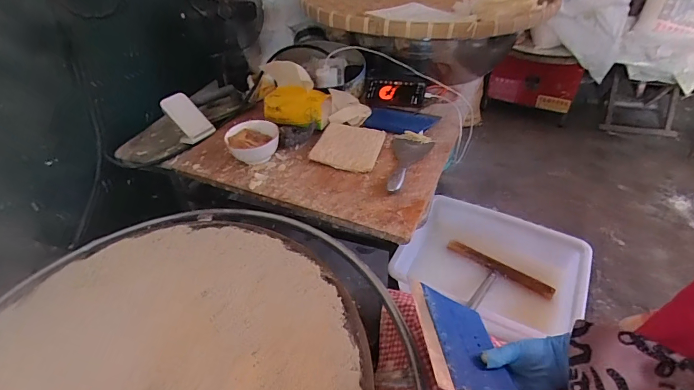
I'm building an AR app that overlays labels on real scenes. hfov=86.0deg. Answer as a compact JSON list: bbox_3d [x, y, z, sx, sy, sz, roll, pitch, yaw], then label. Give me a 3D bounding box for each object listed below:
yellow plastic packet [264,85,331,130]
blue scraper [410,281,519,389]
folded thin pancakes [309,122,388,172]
[{"bbox_3d":[-0.132,-0.223,0.930,0.156,0.095,0.039,10,8,11],"label":"yellow plastic packet"},{"bbox_3d":[0.149,0.189,0.502,0.116,0.008,0.180,21,22,-13],"label":"blue scraper"},{"bbox_3d":[0.004,-0.116,0.883,0.149,0.023,0.171,12,44,15],"label":"folded thin pancakes"}]

